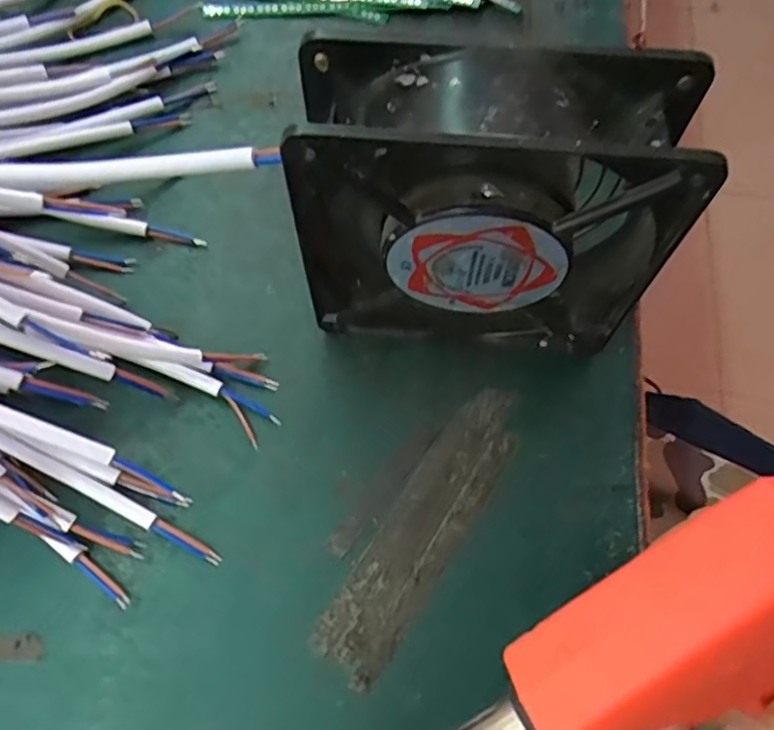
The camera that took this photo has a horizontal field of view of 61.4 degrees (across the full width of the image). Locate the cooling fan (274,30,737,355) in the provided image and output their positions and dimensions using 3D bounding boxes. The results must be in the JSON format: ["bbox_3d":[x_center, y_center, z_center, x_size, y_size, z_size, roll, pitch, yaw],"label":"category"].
[{"bbox_3d":[0.032,-0.050,0.231,0.118,0.123,0.039,5,67,2],"label":"cooling fan"}]

